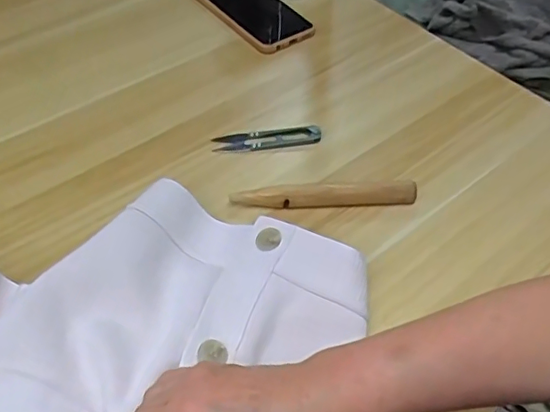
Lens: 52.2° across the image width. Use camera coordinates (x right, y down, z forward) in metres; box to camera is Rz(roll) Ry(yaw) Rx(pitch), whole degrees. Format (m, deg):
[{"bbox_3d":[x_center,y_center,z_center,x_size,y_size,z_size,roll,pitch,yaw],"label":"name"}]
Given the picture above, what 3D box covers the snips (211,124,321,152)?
[{"bbox_3d":[-0.007,-0.065,0.537,0.101,0.012,0.023,-7,50,-8],"label":"snips"}]

